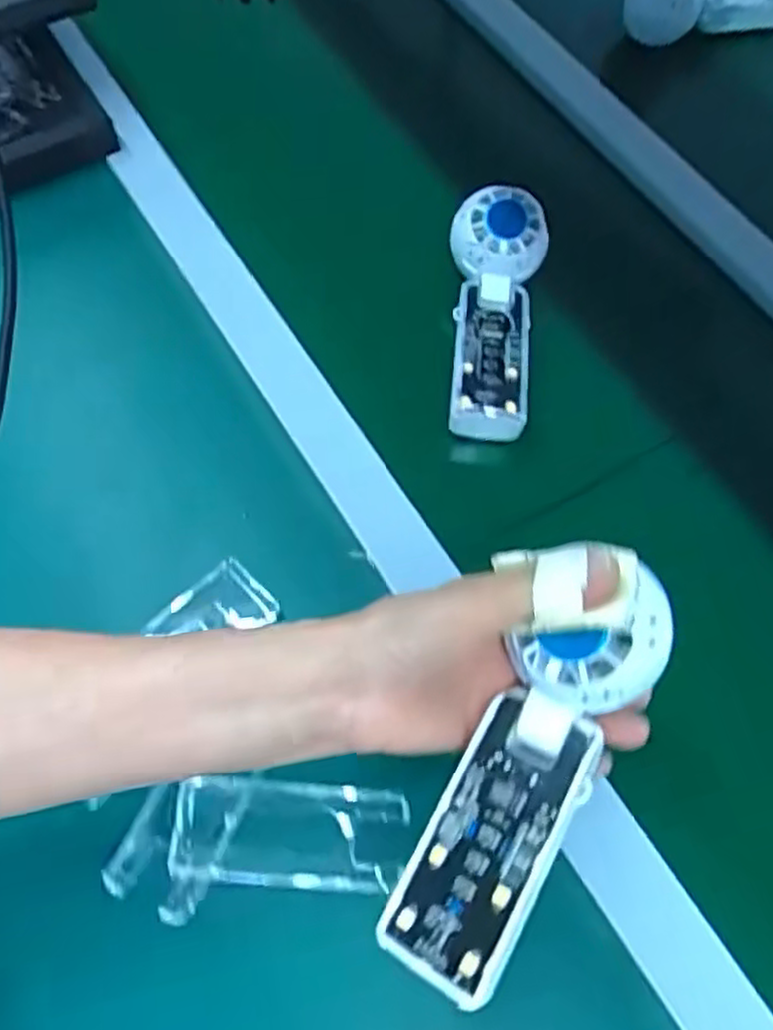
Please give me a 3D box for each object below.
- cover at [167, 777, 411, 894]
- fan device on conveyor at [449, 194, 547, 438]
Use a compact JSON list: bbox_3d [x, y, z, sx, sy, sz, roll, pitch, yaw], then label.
[{"bbox_3d":[-0.047,0.154,0.363,0.108,0.010,0.044,4,64,-1],"label":"cover"},{"bbox_3d":[0.068,-0.125,0.473,0.056,0.030,0.156,5,77,0],"label":"fan device on conveyor"}]

